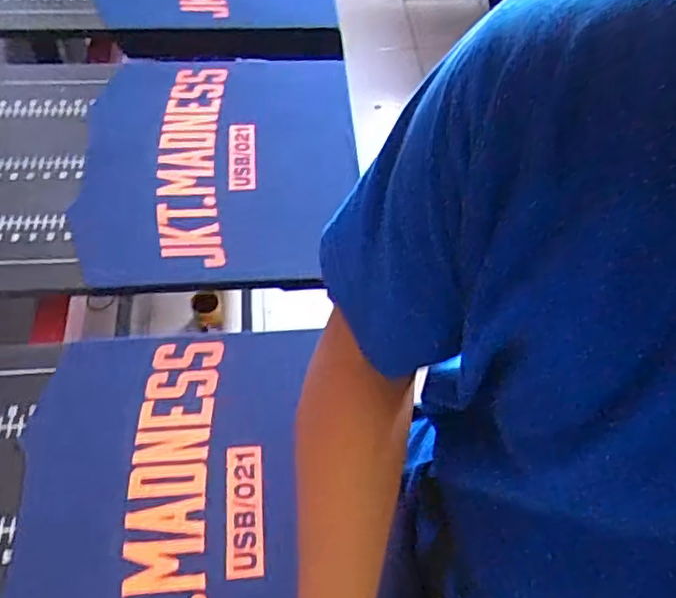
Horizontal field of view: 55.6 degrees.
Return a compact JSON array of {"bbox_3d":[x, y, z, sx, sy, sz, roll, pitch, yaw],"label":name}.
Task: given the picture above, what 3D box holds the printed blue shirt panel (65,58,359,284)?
[{"bbox_3d":[-0.152,-0.187,0.847,0.345,0.016,0.397,-1,55,-5],"label":"printed blue shirt panel"}]

